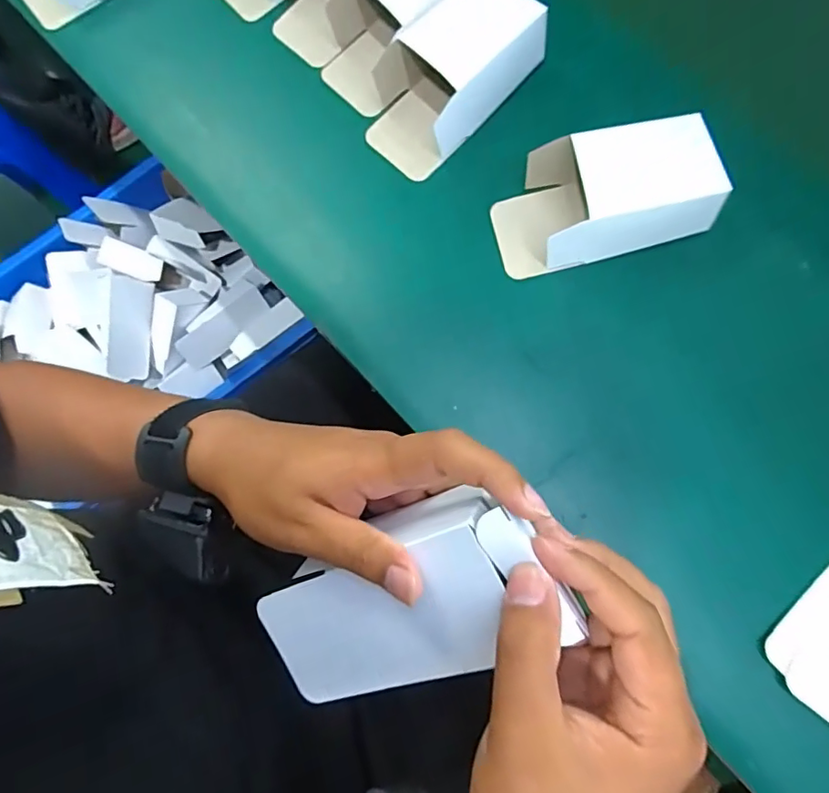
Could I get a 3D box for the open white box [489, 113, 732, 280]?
[{"bbox_3d":[0.129,-0.140,0.359,0.139,0.046,0.071,-10,74,-2],"label":"open white box"}]

